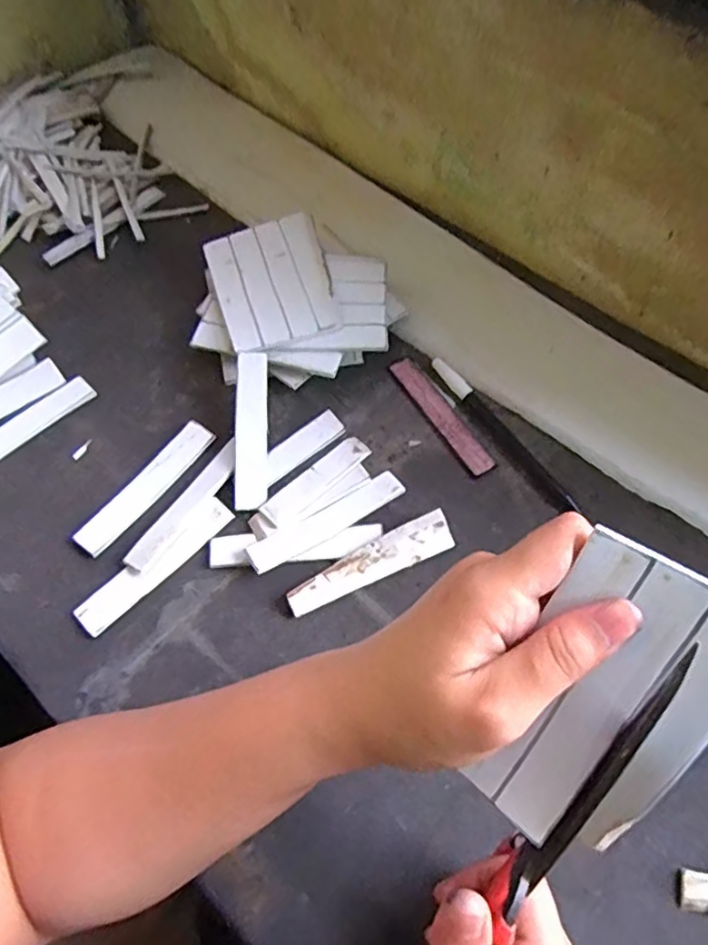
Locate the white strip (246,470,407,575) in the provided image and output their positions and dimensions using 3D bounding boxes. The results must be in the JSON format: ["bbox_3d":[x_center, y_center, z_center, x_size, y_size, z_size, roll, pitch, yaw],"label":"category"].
[{"bbox_3d":[-0.017,0.030,0.381,0.106,0.005,0.020,-30,67,-13],"label":"white strip"}]

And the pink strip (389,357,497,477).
[{"bbox_3d":[0.061,-0.041,0.424,0.018,0.004,0.105,-29,67,-13],"label":"pink strip"}]

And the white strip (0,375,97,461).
[{"bbox_3d":[-0.232,-0.030,0.420,0.108,0.005,0.022,-40,70,-17],"label":"white strip"}]

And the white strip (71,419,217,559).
[{"bbox_3d":[-0.136,0.009,0.398,0.022,0.006,0.108,35,69,16],"label":"white strip"}]

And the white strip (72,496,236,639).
[{"bbox_3d":[-0.121,0.056,0.371,0.107,0.005,0.021,-41,70,-18],"label":"white strip"}]

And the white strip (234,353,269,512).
[{"bbox_3d":[-0.069,-0.028,0.406,0.021,0.010,0.105,-1,79,0],"label":"white strip"}]

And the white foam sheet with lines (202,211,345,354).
[{"bbox_3d":[-0.058,-0.138,0.438,0.082,0.006,0.109,-18,67,-7],"label":"white foam sheet with lines"}]

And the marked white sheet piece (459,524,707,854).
[{"bbox_3d":[0.085,0.078,0.203,0.059,0.011,0.106,29,107,17],"label":"marked white sheet piece"}]

